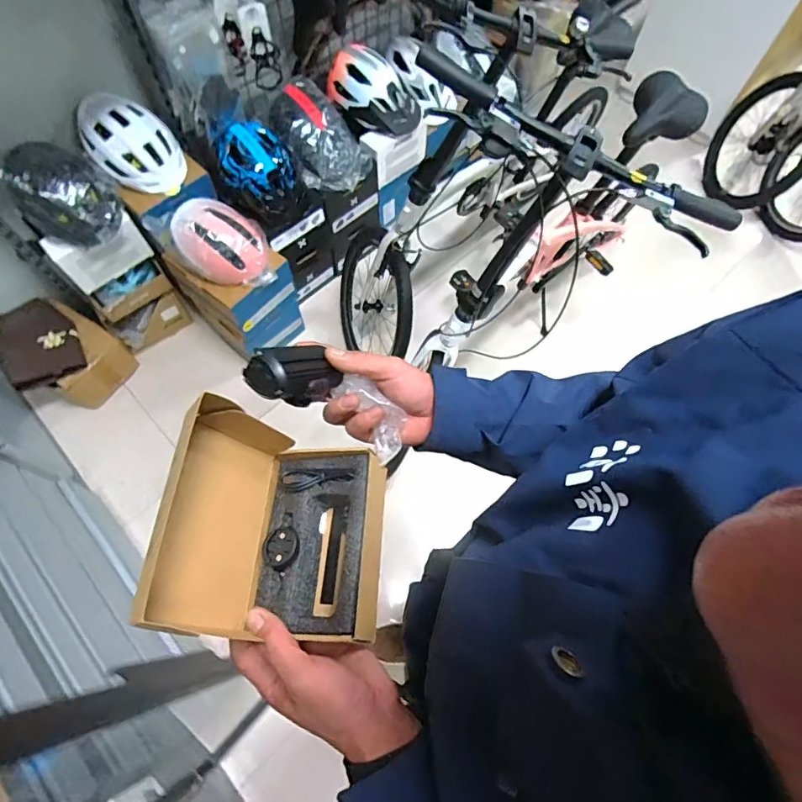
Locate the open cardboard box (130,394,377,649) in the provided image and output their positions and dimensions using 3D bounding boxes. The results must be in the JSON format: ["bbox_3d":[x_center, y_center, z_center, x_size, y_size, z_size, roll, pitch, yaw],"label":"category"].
[{"bbox_3d":[-0.098,0.107,0.414,0.158,0.138,0.169,3,66,0],"label":"open cardboard box"}]

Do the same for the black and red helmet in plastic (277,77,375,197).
[{"bbox_3d":[-0.239,-0.837,1.523,0.262,0.207,0.276,-12,67,-6],"label":"black and red helmet in plastic"}]

